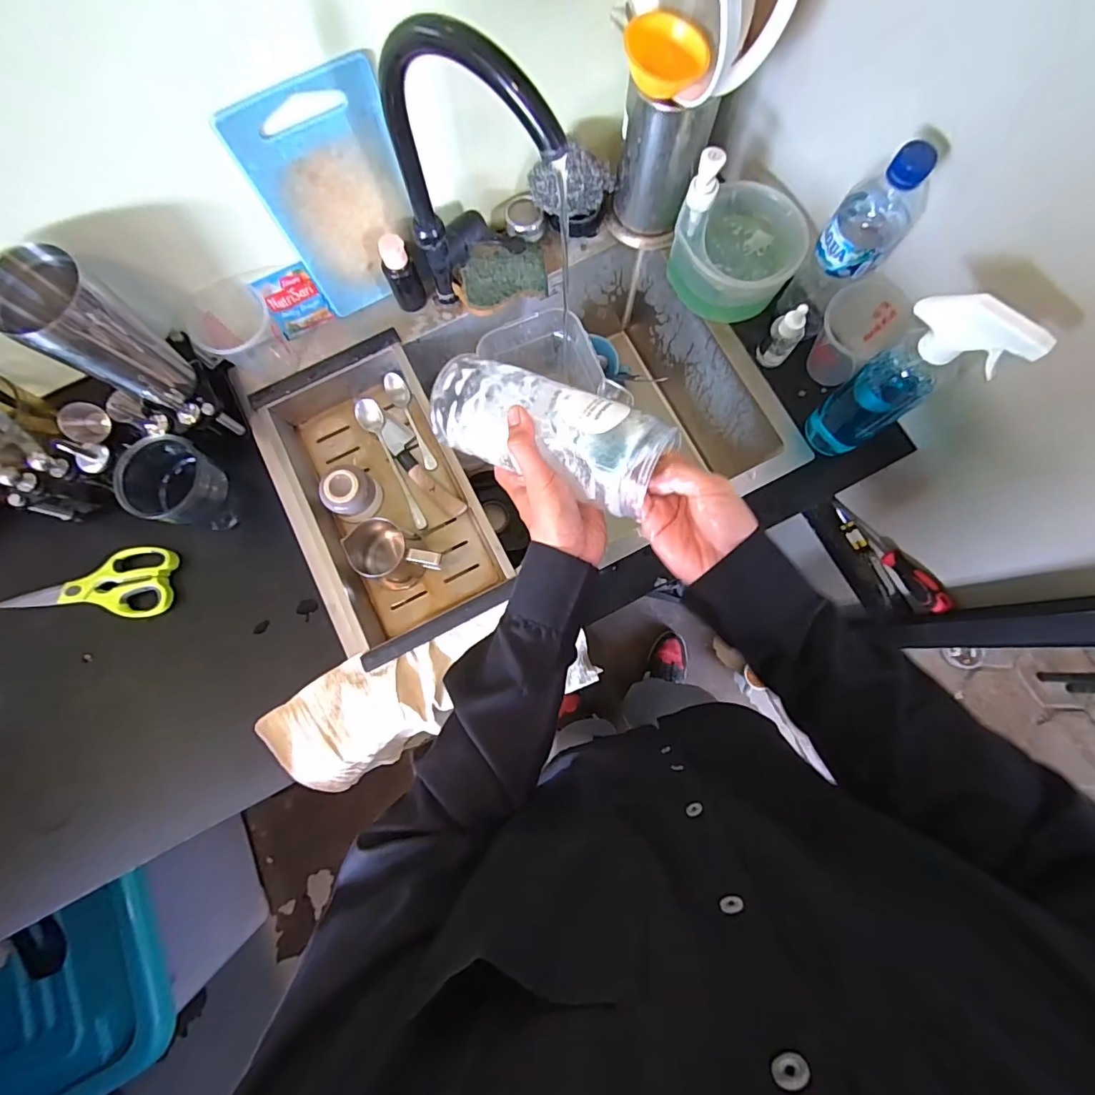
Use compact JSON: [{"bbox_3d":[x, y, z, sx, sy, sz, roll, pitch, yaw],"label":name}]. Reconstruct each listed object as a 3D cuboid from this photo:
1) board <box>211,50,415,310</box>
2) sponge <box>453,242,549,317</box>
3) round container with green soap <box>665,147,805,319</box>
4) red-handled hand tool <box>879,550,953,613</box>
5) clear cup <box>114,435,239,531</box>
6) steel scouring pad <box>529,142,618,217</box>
[{"bbox_3d":[-0.216,-0.362,0.539,0.137,0.238,0.016,-26,76,-5],"label":"board"},{"bbox_3d":[-0.060,-0.345,0.639,0.114,0.030,0.072,-22,102,-6],"label":"sponge"},{"bbox_3d":[0.223,-0.359,0.569,0.141,0.137,0.126,29,80,7],"label":"round container with green soap"},{"bbox_3d":[0.506,0.046,0.687,0.027,0.024,0.101,-25,55,-4],"label":"red-handled hand tool"},{"bbox_3d":[-0.401,-0.064,0.558,0.082,0.106,0.081,0,78,1],"label":"clear cup"},{"bbox_3d":[0.030,-0.437,0.595,0.103,0.064,0.043,2,78,2],"label":"steel scouring pad"}]

